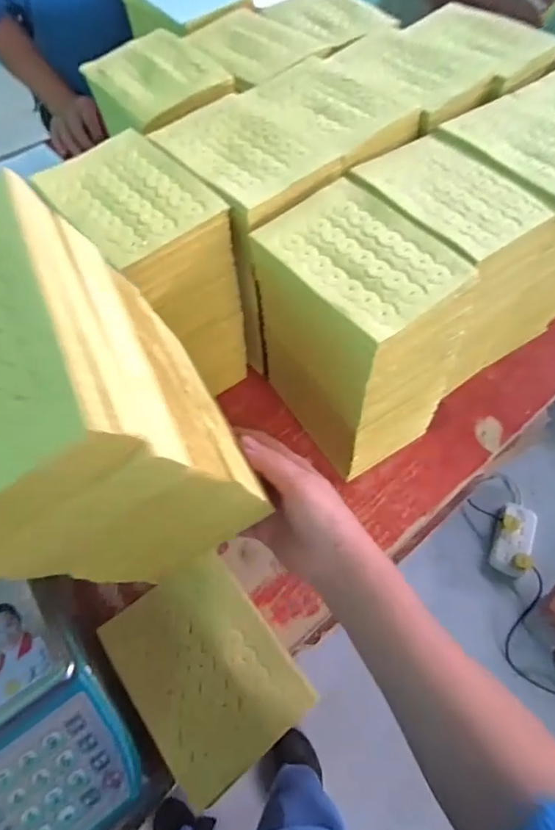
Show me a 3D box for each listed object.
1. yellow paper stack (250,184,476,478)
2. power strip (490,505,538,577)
[{"bbox_3d":[0.074,-0.073,0.491,0.118,0.224,0.181,-32,66,-19],"label":"yellow paper stack"},{"bbox_3d":[0.678,0.344,1.374,0.101,0.032,0.213,20,61,10],"label":"power strip"}]

